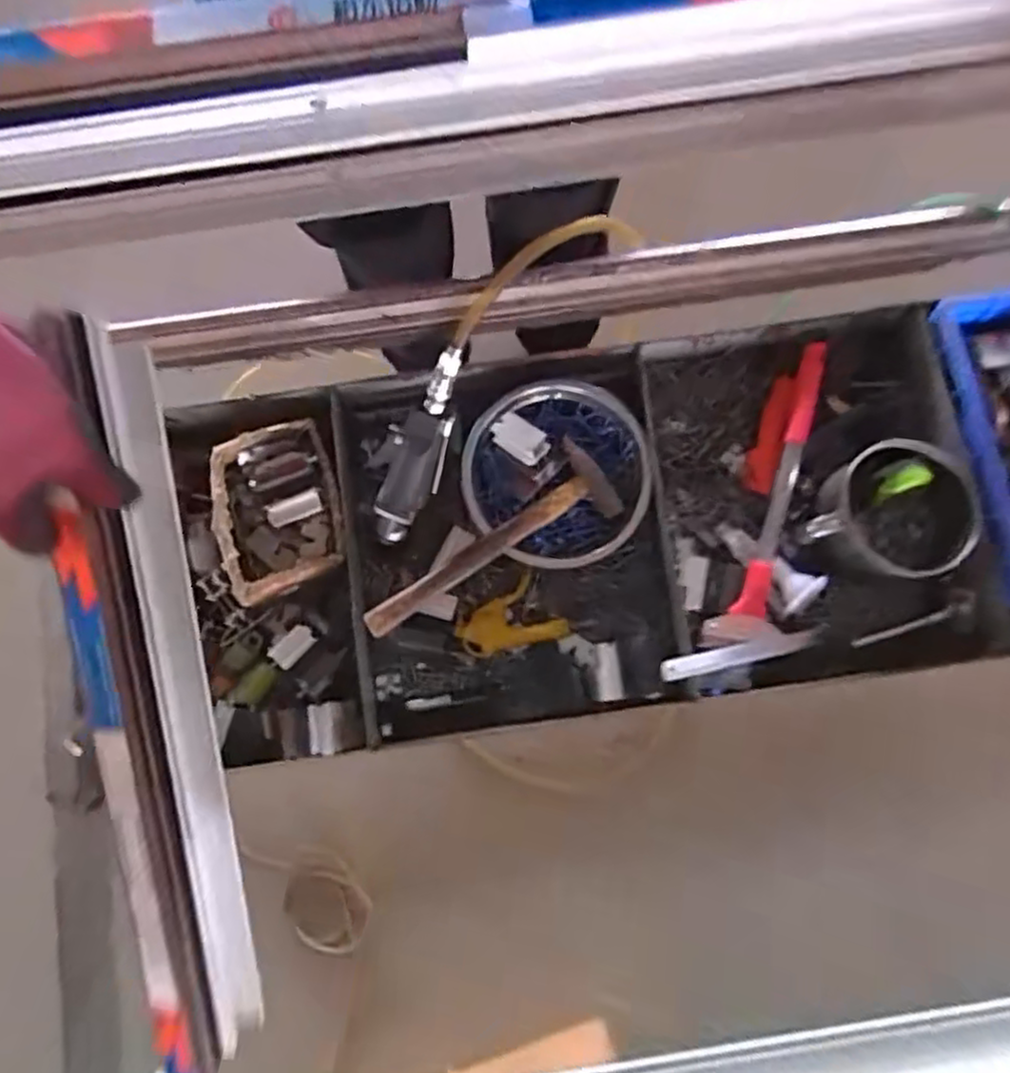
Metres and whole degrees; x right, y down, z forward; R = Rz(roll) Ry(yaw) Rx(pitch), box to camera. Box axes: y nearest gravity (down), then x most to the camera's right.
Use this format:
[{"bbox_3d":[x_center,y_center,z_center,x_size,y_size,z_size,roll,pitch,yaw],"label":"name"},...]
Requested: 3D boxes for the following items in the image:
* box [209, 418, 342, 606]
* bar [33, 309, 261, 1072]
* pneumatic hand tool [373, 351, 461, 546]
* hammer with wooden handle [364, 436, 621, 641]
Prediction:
[{"bbox_3d":[-0.247,-0.029,0.780,0.120,0.063,0.183,-12,81,-3],"label":"box"},{"bbox_3d":[-0.250,0.142,0.513,0.060,0.068,0.565,-4,101,-2],"label":"bar"},{"bbox_3d":[-0.090,-0.089,0.739,0.056,0.038,0.240,27,120,3],"label":"pneumatic hand tool"},{"bbox_3d":[-0.022,0.004,0.767,0.298,0.031,0.092,-32,82,-6],"label":"hammer with wooden handle"}]

